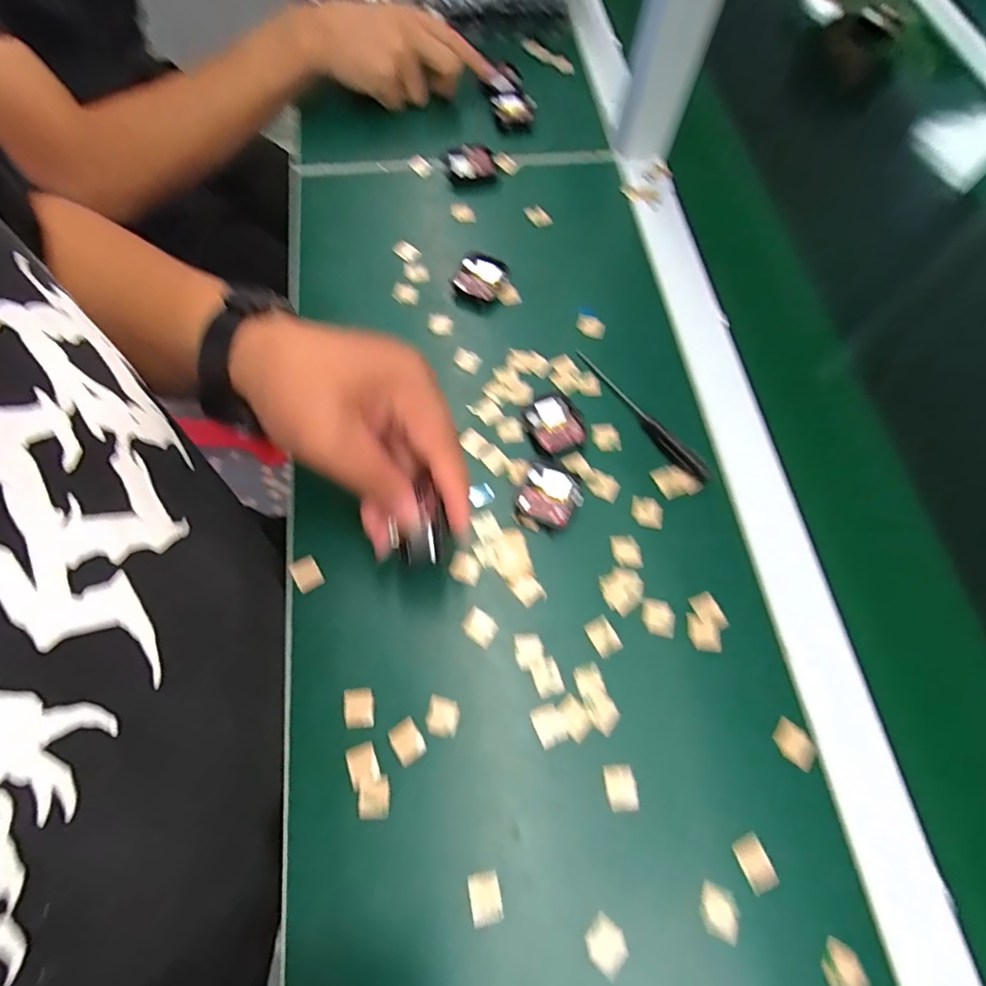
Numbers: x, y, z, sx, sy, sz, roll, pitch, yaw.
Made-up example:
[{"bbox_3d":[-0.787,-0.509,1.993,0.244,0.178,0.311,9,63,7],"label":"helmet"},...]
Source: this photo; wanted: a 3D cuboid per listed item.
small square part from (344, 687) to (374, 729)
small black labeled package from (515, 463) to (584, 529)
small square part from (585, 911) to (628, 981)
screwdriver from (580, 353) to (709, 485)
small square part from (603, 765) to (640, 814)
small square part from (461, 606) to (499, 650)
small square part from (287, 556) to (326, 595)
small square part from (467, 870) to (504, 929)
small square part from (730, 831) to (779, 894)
[{"bbox_3d":[-0.077,0.124,0.303,0.016,0.004,0.022,-7,67,-5],"label":"small square part"},{"bbox_3d":[0.038,0.002,0.354,0.040,0.011,0.040,20,68,7],"label":"small black labeled package"},{"bbox_3d":[0.056,0.226,0.263,0.020,0.004,0.020,38,71,13],"label":"small square part"},{"bbox_3d":[0.106,-0.058,0.383,0.012,0.011,0.132,-34,72,-15],"label":"screwdriver"},{"bbox_3d":[0.071,0.162,0.290,0.017,0.004,0.023,-4,67,-3],"label":"small square part"},{"bbox_3d":[-0.008,0.082,0.324,0.021,0.004,0.017,35,70,12],"label":"small square part"},{"bbox_3d":[-0.117,0.050,0.330,0.017,0.004,0.021,-31,71,-14],"label":"small square part"},{"bbox_3d":[-0.004,0.208,0.270,0.016,0.011,0.024,-11,68,-7],"label":"small square part"},{"bbox_3d":[0.138,0.195,0.278,0.016,0.004,0.024,-19,69,-10],"label":"small square part"}]

